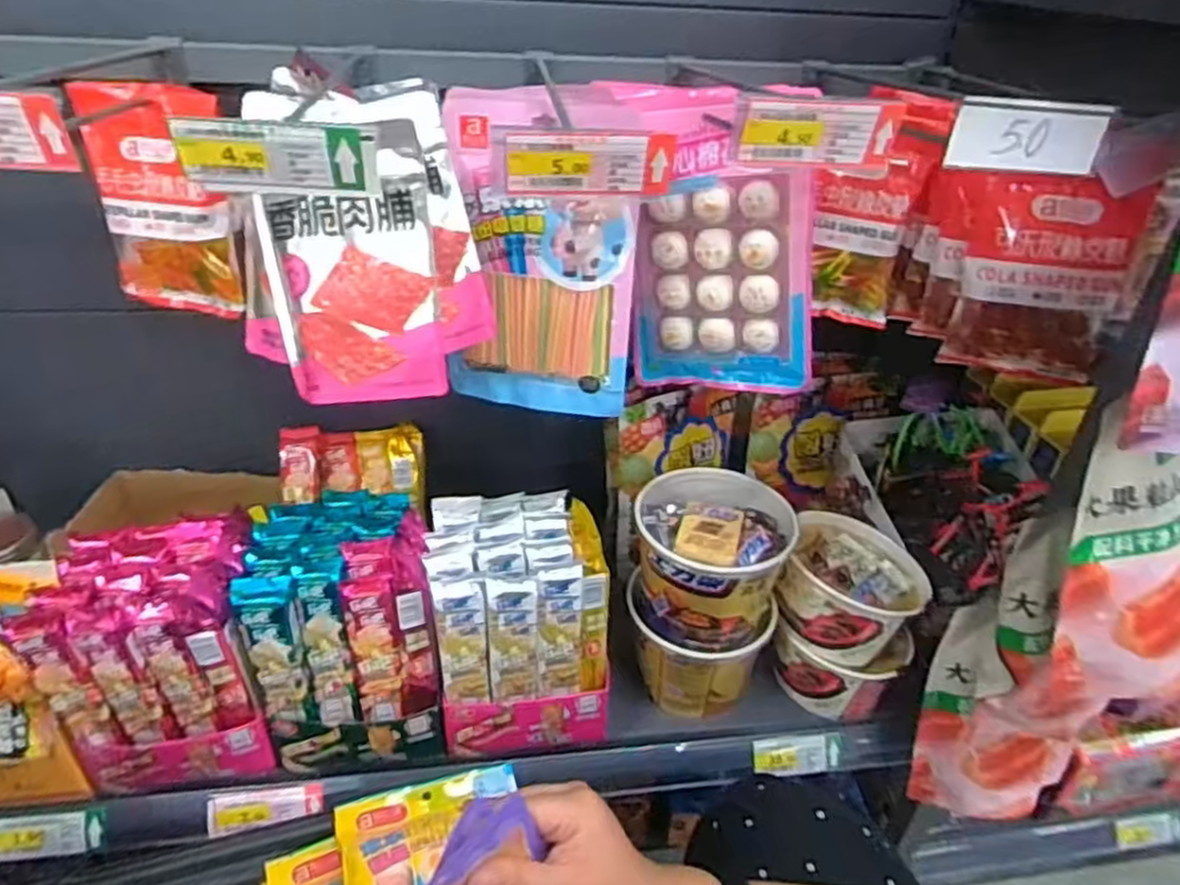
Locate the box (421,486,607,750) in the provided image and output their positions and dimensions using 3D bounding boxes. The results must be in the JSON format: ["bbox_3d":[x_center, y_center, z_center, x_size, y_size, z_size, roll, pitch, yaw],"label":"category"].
[{"bbox_3d":[-0.068,0.171,0.726,0.154,0.194,0.142,-3,34,-10],"label":"box"}]

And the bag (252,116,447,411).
[{"bbox_3d":[-0.175,-0.122,0.538,0.128,0.183,0.022,-2,12,7],"label":"bag"}]

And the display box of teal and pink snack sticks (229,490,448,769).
[{"bbox_3d":[-0.226,0.175,0.712,0.151,0.197,0.164,-5,35,-12],"label":"display box of teal and pink snack sticks"}]

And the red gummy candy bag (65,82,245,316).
[{"bbox_3d":[-0.362,-0.200,0.634,0.127,0.184,0.027,6,26,11],"label":"red gummy candy bag"}]

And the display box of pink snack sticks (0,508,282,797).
[{"bbox_3d":[-0.375,0.188,0.670,0.153,0.200,0.130,-4,35,-11],"label":"display box of pink snack sticks"}]

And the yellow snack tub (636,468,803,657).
[{"bbox_3d":[0.119,0.121,0.737,0.139,0.130,0.130,1,34,-3],"label":"yellow snack tub"}]

